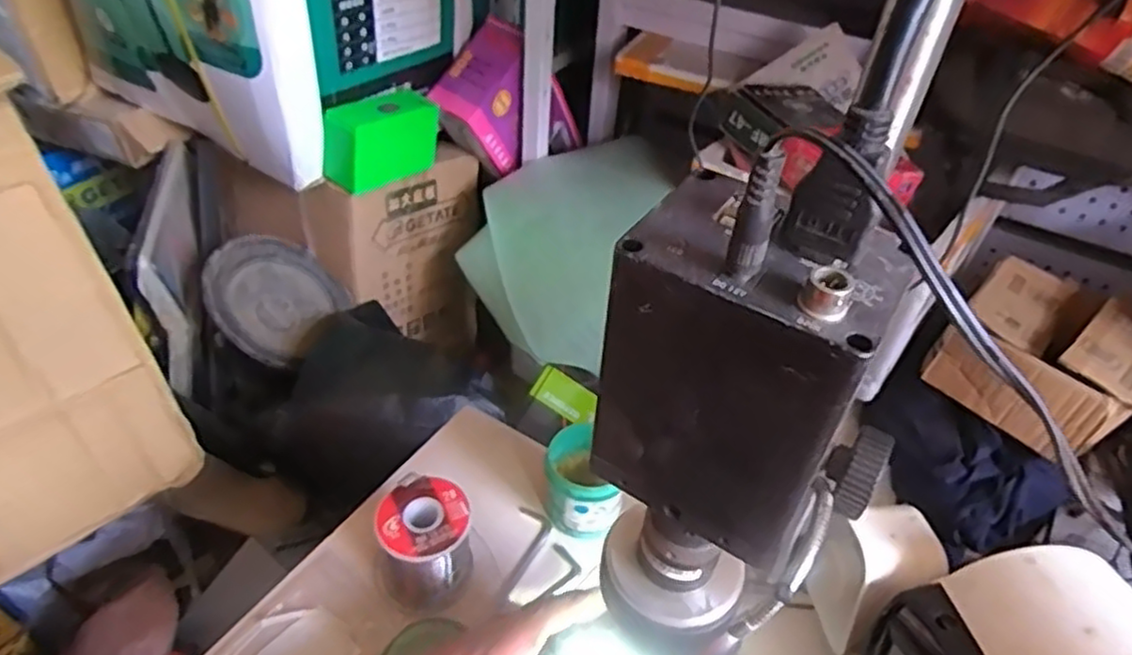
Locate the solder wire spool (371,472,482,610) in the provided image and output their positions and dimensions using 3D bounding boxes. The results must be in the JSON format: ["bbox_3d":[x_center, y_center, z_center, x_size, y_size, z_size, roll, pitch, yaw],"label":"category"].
[{"bbox_3d":[-0.097,0.149,0.486,0.066,0.068,0.065,4,40,-3],"label":"solder wire spool"}]

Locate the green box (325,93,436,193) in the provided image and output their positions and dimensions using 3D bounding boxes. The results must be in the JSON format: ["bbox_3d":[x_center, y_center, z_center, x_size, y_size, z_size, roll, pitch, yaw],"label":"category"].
[{"bbox_3d":[-0.256,-0.262,0.973,0.065,0.107,0.154,29,45,24],"label":"green box"}]

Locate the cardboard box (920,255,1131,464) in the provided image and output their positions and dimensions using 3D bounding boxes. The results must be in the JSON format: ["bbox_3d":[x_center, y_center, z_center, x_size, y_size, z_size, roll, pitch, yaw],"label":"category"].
[{"bbox_3d":[0.598,0.031,0.870,0.248,0.092,0.219,-25,49,-31],"label":"cardboard box"}]

